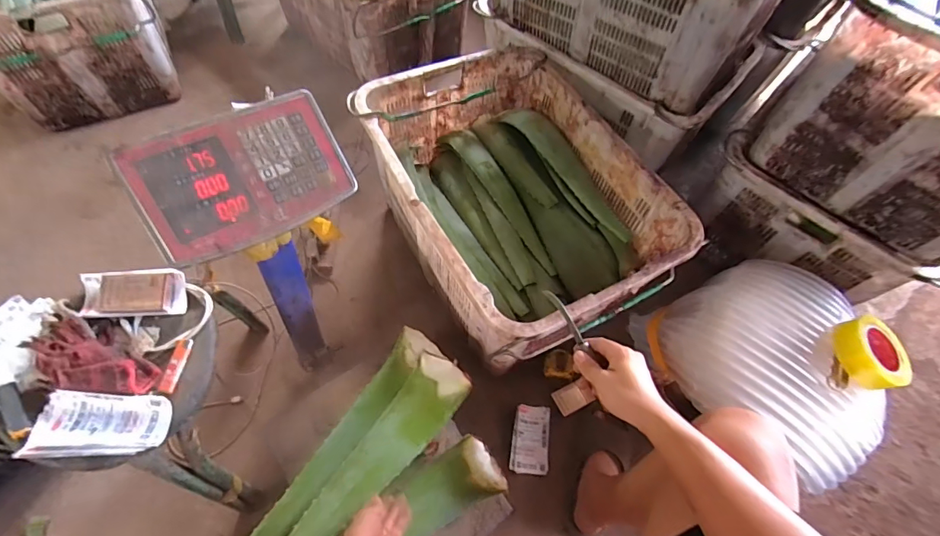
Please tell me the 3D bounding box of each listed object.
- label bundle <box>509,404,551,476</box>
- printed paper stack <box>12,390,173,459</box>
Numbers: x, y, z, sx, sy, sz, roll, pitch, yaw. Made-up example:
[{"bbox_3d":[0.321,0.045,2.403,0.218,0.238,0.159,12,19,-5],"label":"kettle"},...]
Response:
[{"bbox_3d":[0.132,0.370,0.975,0.081,0.010,0.139,8,59,0],"label":"label bundle"},{"bbox_3d":[-0.491,0.209,0.597,0.156,0.033,0.079,0,59,-4],"label":"printed paper stack"}]

